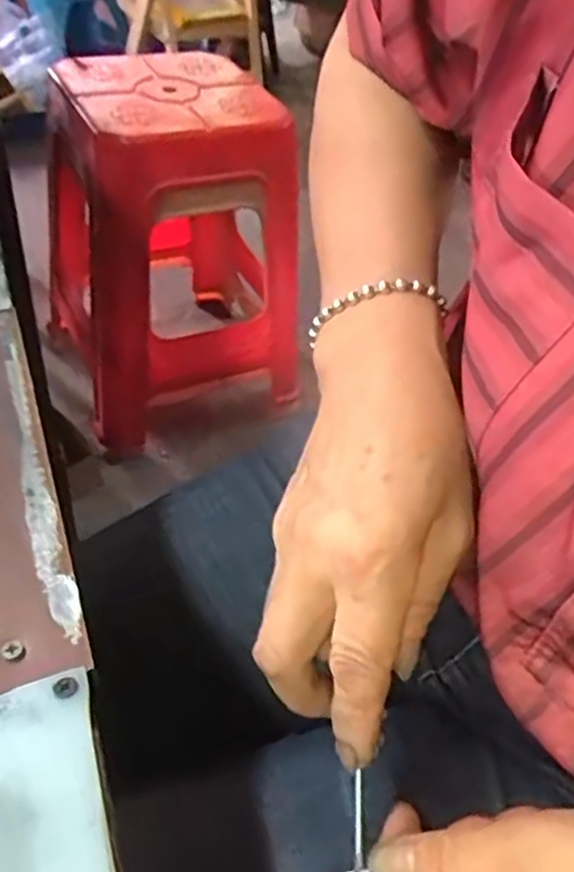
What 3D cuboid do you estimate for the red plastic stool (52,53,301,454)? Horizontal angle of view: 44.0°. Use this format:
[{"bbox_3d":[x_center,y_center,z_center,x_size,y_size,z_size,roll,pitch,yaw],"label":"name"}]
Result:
[{"bbox_3d":[-0.197,-0.310,1.137,0.328,0.465,0.388,-14,48,-20],"label":"red plastic stool"}]

